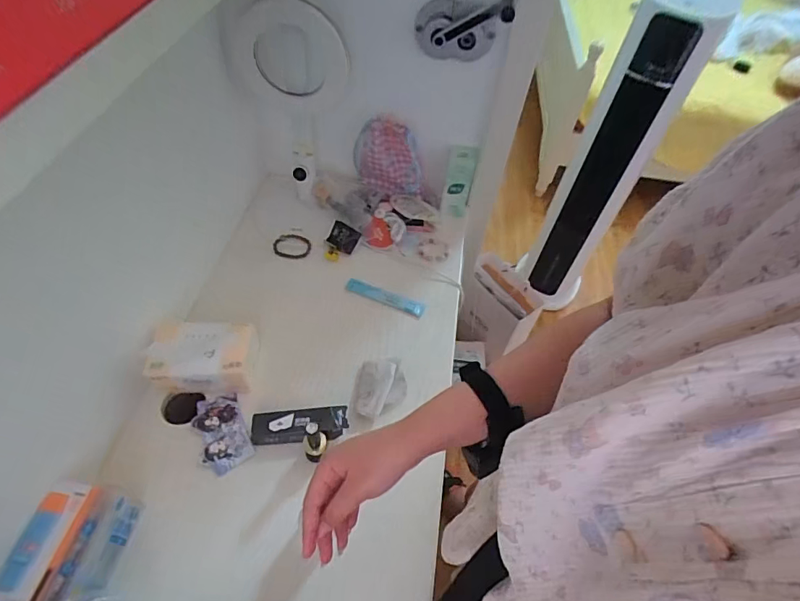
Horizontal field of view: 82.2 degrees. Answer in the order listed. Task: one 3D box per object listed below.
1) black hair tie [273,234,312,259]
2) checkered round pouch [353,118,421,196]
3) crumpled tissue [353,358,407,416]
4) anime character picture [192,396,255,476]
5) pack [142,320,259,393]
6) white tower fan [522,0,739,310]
[{"bbox_3d":[-0.214,-0.109,0.920,0.079,0.011,0.062,10,61,11],"label":"black hair tie"},{"bbox_3d":[-0.025,-0.293,0.948,0.140,0.158,0.023,11,51,3],"label":"checkered round pouch"},{"bbox_3d":[-0.031,0.136,0.729,0.080,0.021,0.093,2,51,-4],"label":"crumpled tissue"},{"bbox_3d":[-0.266,0.196,0.685,0.067,0.010,0.116,-21,57,-21],"label":"anime character picture"},{"bbox_3d":[-0.297,0.086,0.706,0.146,0.079,0.094,1,52,-5],"label":"pack"},{"bbox_3d":[0.643,-0.376,1.485,0.204,1.118,0.193,34,56,20],"label":"white tower fan"}]

